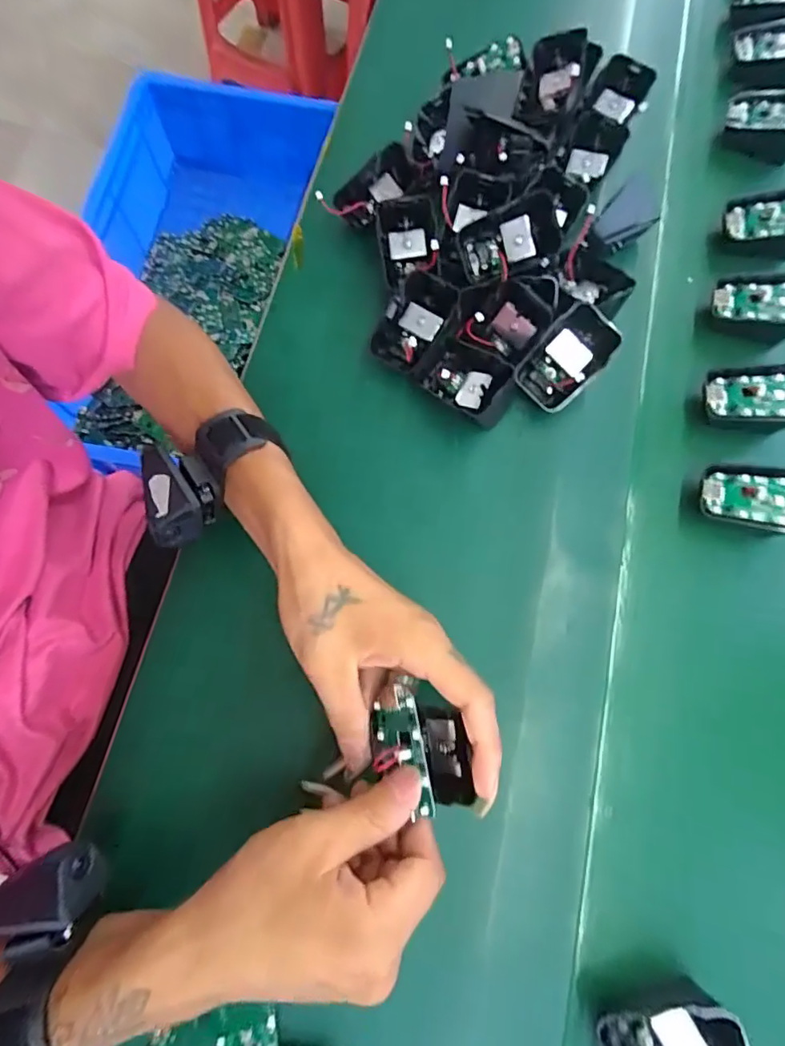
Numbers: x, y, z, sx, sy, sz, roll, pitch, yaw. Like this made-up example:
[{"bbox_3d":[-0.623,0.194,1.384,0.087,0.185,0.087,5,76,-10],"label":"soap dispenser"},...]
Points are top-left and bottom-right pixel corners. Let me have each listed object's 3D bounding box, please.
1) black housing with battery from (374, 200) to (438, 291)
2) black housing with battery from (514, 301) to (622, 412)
[{"bbox_3d":[0.012,-0.213,0.385,0.044,0.029,0.059,-10,75,-3],"label":"black housing with battery"},{"bbox_3d":[0.123,-0.117,0.356,0.045,0.025,0.067,34,118,-2],"label":"black housing with battery"}]

